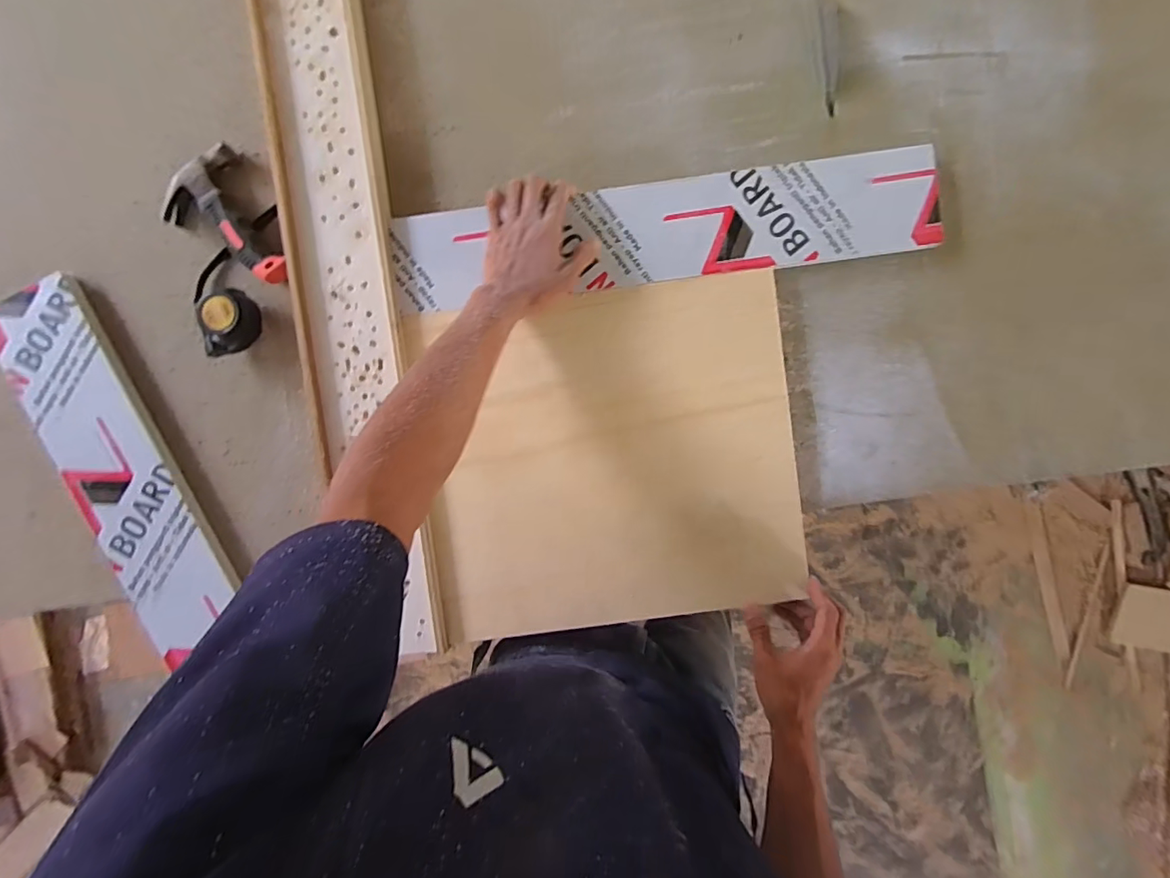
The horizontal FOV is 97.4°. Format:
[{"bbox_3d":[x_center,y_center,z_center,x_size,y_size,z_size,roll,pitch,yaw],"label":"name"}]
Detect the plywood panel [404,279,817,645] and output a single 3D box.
[{"bbox_3d":[0.028,0.022,0.569,0.400,0.024,0.361,-7,95,0],"label":"plywood panel"}]

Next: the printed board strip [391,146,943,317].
[{"bbox_3d":[0.086,-0.228,0.569,0.589,0.014,0.110,-7,95,1],"label":"printed board strip"}]

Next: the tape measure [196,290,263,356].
[{"bbox_3d":[-0.397,-0.130,0.577,0.055,0.041,0.072,-5,92,1],"label":"tape measure"}]

